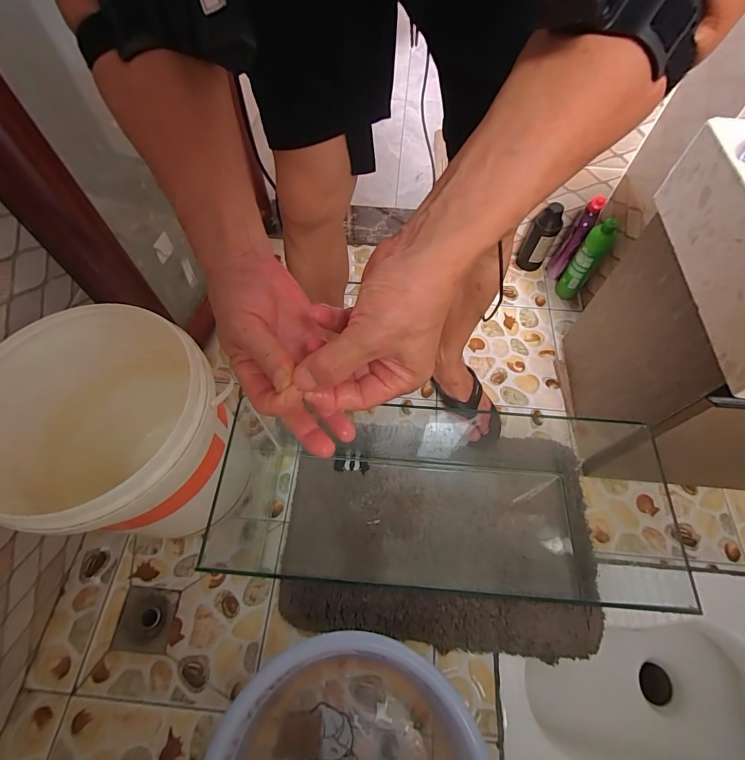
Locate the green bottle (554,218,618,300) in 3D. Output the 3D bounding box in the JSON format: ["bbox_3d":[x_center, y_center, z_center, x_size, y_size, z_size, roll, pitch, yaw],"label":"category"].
[{"bbox_3d":[0.531,-0.295,0.969,0.064,0.234,0.061,32,66,17],"label":"green bottle"}]

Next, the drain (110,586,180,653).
[{"bbox_3d":[-0.415,0.439,0.710,0.103,0.021,0.098,5,61,3],"label":"drain"}]

